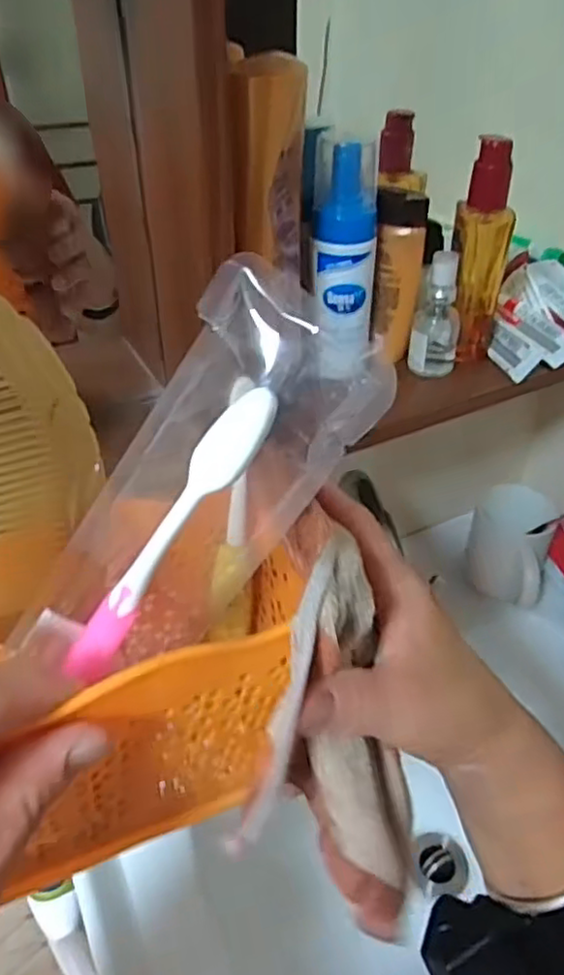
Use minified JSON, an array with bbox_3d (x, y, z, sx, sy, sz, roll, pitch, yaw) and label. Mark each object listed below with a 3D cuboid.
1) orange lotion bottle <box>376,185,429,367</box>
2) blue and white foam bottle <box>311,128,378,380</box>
[{"bbox_3d":[0.083,-0.152,0.476,0.033,0.105,0.041,2,40,2],"label":"orange lotion bottle"},{"bbox_3d":[0.042,-0.150,0.449,0.044,0.147,0.038,3,40,4],"label":"blue and white foam bottle"}]

